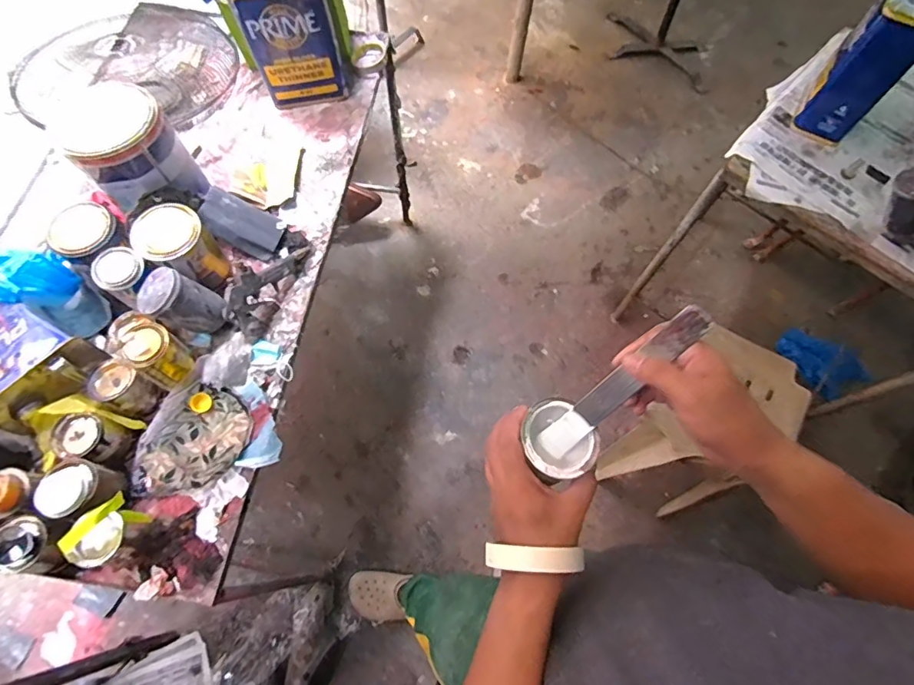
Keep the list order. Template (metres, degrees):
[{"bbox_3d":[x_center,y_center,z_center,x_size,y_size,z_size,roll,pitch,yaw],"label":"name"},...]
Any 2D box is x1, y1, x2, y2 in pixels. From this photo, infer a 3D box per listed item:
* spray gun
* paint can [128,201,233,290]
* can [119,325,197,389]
[{"bbox_3d":[-0.332,-0.110,0.835,0.047,0.094,0.207,18,67,6],"label":"spray gun"},{"bbox_3d":[-0.463,-0.155,0.812,0.103,0.120,0.098,2,69,-4],"label":"paint can"},{"bbox_3d":[-0.458,0.019,0.732,0.074,0.086,0.074,34,70,9],"label":"can"}]

